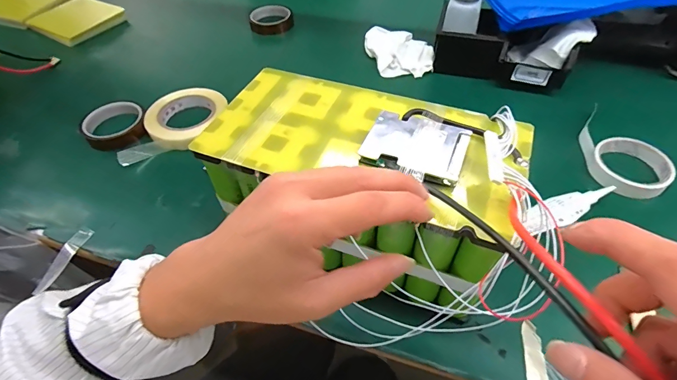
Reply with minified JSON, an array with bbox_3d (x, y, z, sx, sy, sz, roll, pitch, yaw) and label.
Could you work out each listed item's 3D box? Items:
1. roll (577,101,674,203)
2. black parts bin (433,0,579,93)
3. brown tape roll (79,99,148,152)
[{"bbox_3d":[0.380,-0.046,0.495,0.087,0.032,0.143,6,52,7],"label":"roll"},{"bbox_3d":[0.272,-0.241,0.610,0.205,0.080,0.134,17,54,15],"label":"black parts bin"},{"bbox_3d":[-0.340,-0.100,0.563,0.084,0.031,0.086,-1,51,1],"label":"brown tape roll"}]

